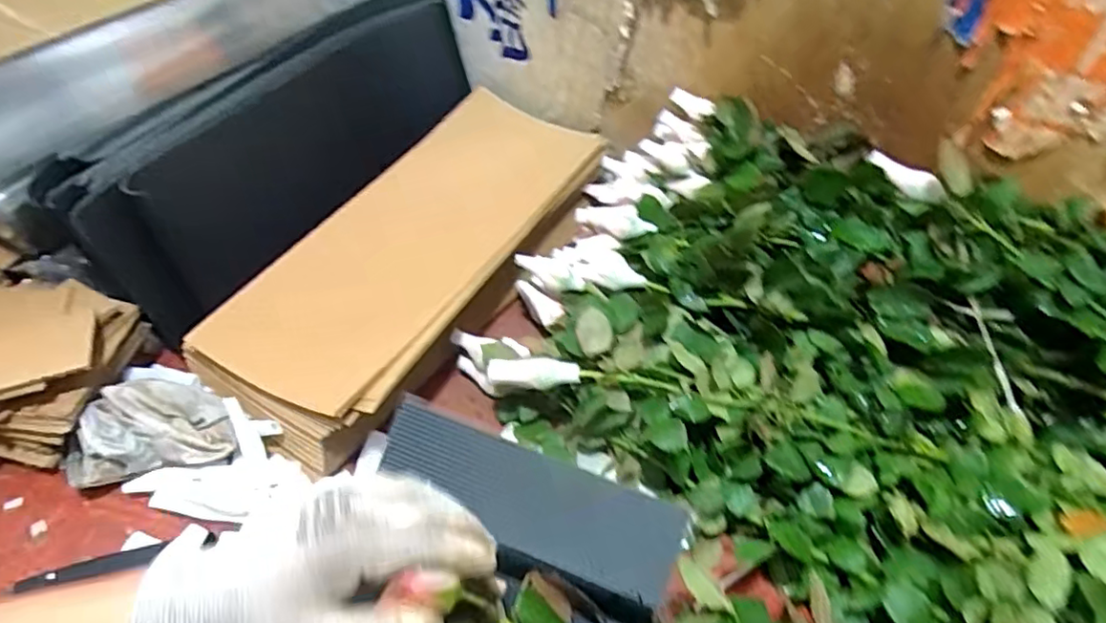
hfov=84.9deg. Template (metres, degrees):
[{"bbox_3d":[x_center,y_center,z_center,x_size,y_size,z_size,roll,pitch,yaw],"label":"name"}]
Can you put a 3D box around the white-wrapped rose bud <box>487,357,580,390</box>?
[{"bbox_3d":[-0.020,0.060,0.590,0.089,0.026,0.025,7,49,3],"label":"white-wrapped rose bud"}]

